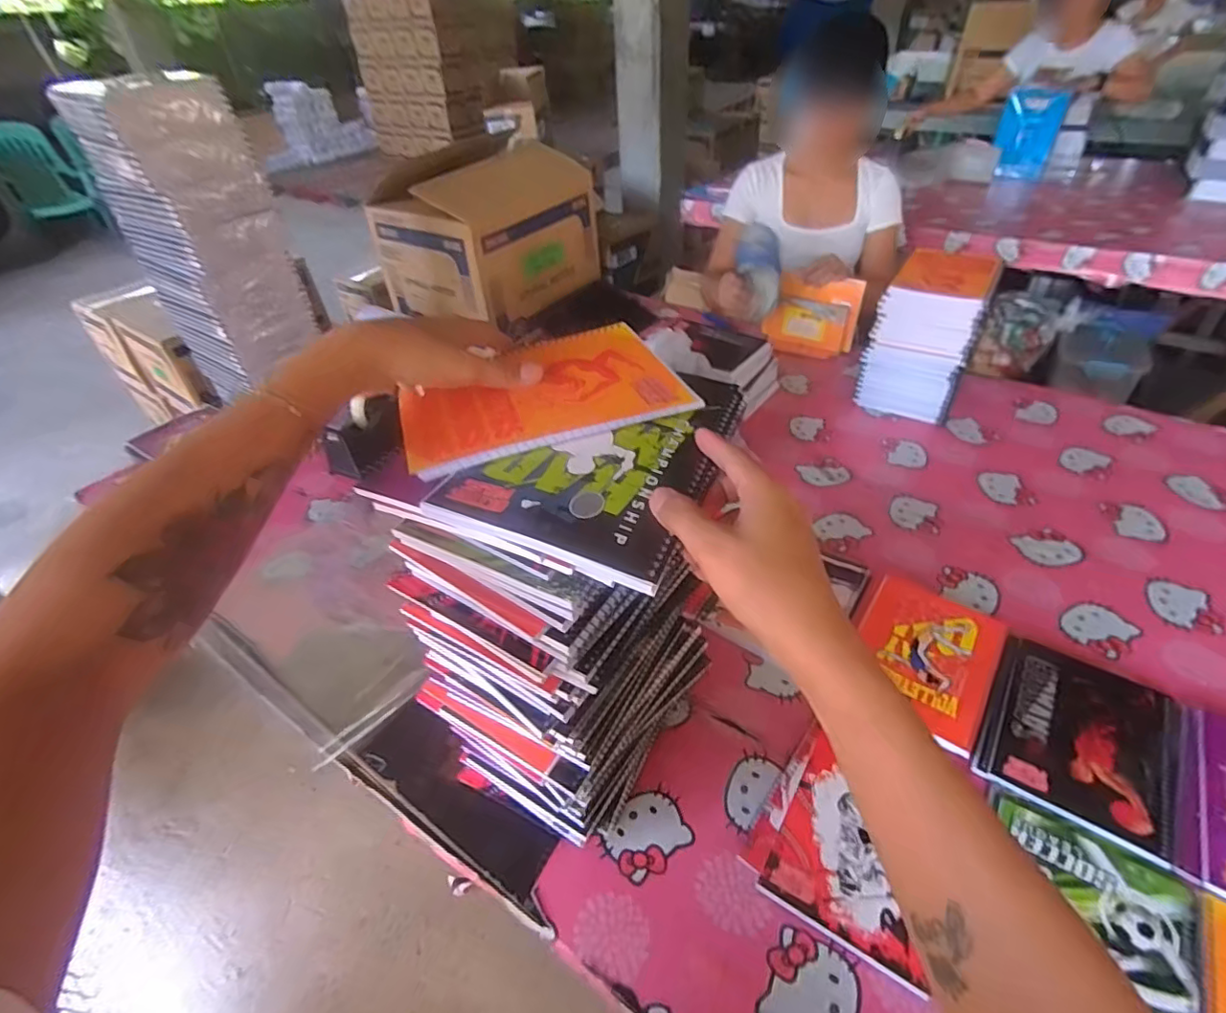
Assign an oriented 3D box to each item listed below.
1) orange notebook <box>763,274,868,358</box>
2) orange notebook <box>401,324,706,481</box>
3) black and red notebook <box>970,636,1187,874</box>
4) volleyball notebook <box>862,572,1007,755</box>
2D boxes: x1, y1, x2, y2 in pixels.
[{"bbox_3d":[0.426,-0.400,1.263,0.180,0.155,0.017,20,36,16],"label":"orange notebook"},{"bbox_3d":[-0.054,-0.084,0.434,0.196,0.010,0.134,-17,43,-15],"label":"orange notebook"},{"bbox_3d":[0.490,0.239,0.617,0.167,0.017,0.196,25,48,28],"label":"black and red notebook"},{"bbox_3d":[0.370,0.175,0.704,0.146,0.016,0.197,24,48,27],"label":"volleyball notebook"}]

